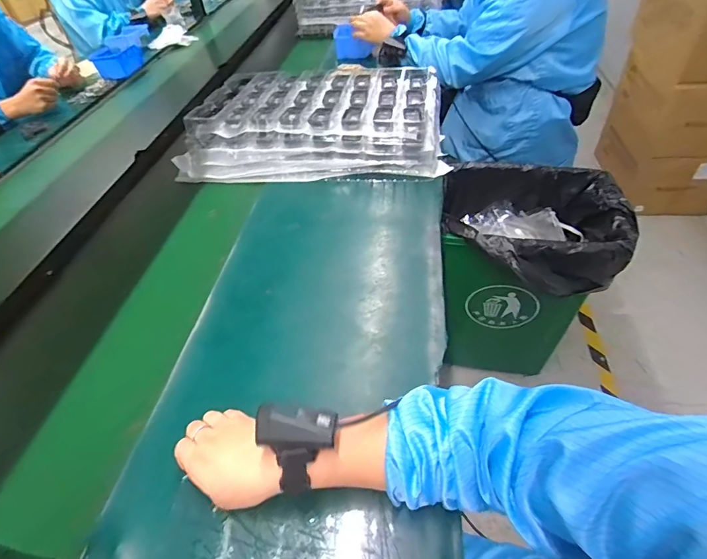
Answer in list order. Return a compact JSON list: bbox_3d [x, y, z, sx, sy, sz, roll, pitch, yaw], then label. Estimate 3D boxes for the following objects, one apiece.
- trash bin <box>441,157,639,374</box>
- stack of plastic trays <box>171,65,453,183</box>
[{"bbox_3d":[0.429,0.007,1.121,0.403,0.546,0.370,7,47,14],"label":"trash bin"},{"bbox_3d":[-0.087,-0.361,0.905,0.549,0.098,0.334,0,46,7],"label":"stack of plastic trays"}]

